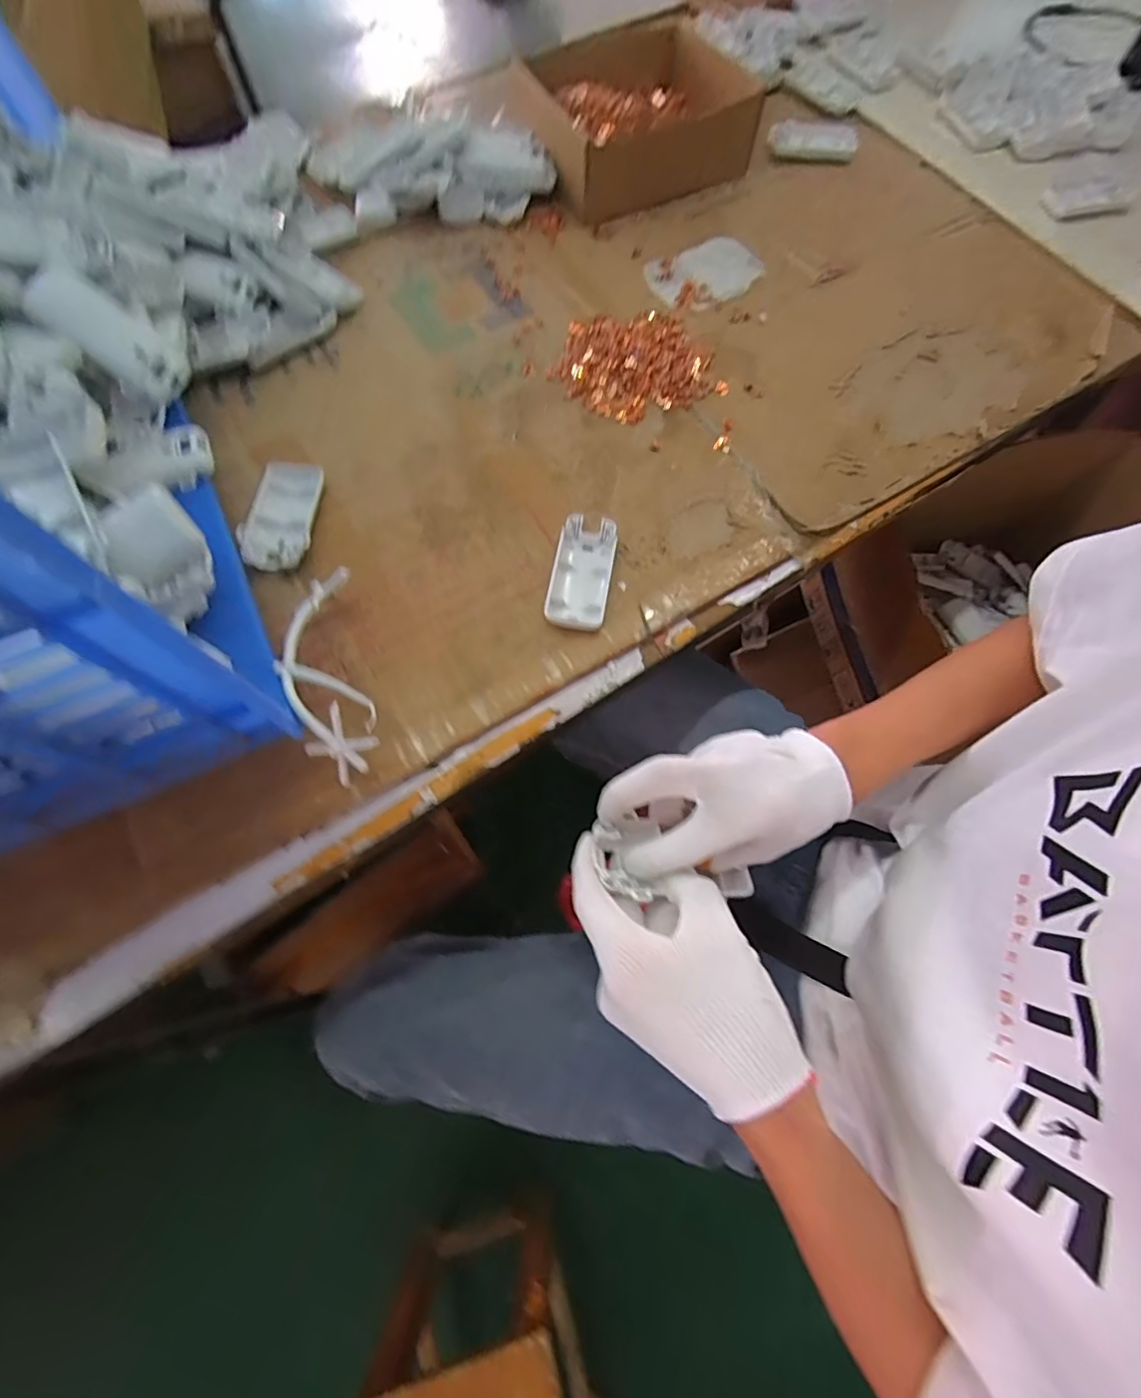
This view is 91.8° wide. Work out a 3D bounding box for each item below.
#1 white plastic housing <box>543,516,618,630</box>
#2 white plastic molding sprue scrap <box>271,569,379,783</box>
[{"bbox_3d":[0.009,-0.102,0.444,0.047,0.012,0.096,9,69,2],"label":"white plastic housing"},{"bbox_3d":[-0.169,-0.016,0.386,0.052,0.033,0.142,-14,70,-7],"label":"white plastic molding sprue scrap"}]

